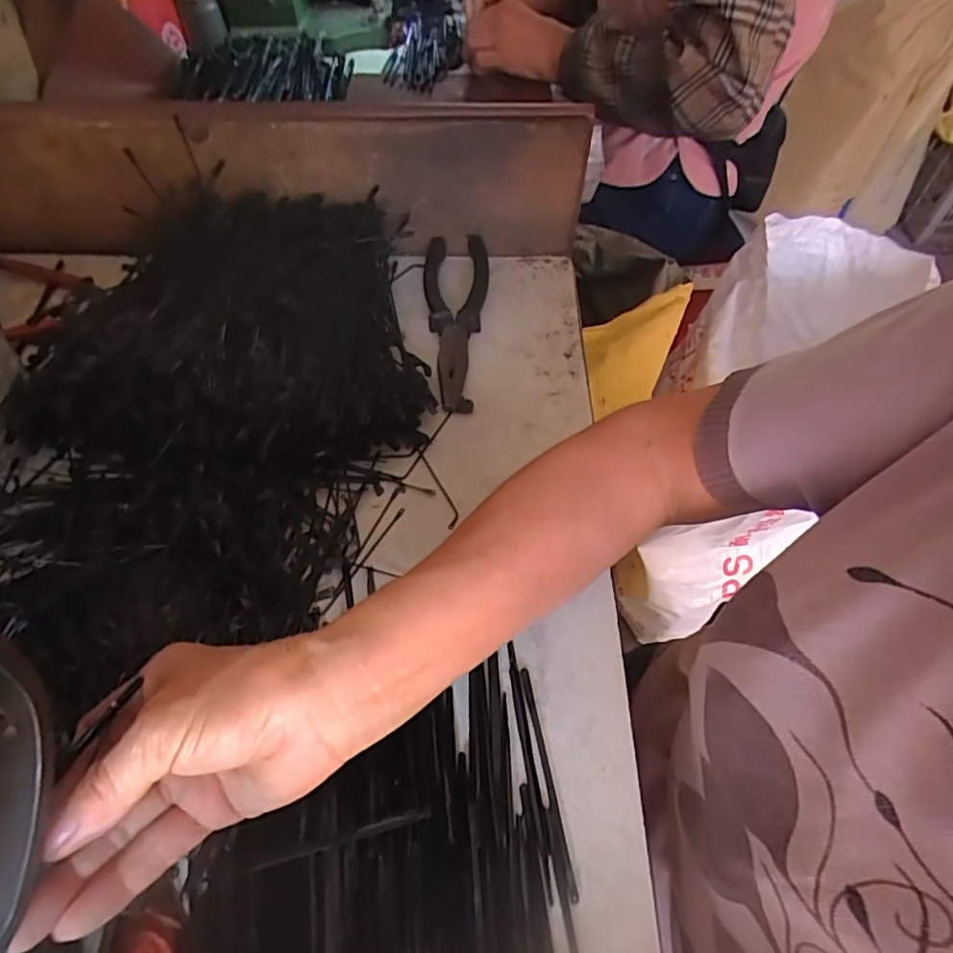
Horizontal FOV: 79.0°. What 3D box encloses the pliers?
[{"bbox_3d":[-0.015,-0.130,0.457,0.052,0.016,0.188,0,54,-2],"label":"pliers"}]

